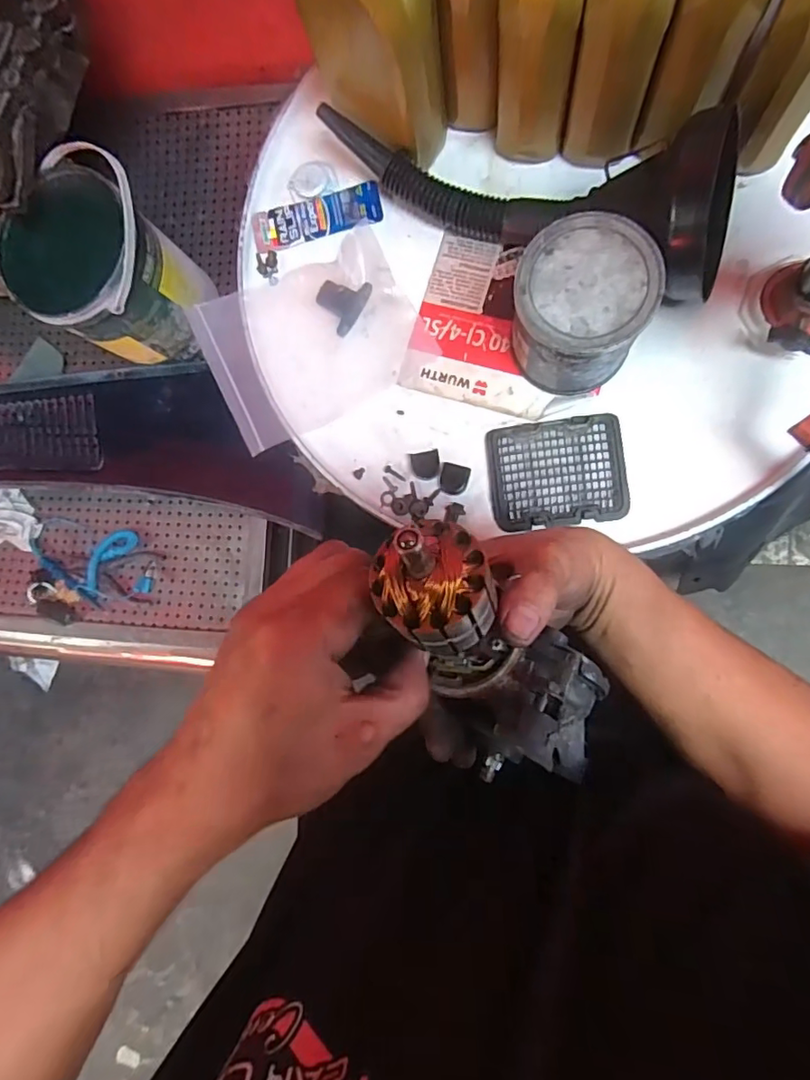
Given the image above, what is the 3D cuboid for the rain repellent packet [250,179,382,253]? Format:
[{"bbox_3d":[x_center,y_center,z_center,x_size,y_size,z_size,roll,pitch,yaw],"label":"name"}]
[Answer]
[{"bbox_3d":[-0.085,-0.310,0.531,0.125,0.010,0.042,-10,84,8],"label":"rain repellent packet"}]

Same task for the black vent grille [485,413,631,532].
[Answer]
[{"bbox_3d":[0.130,-0.058,0.473,0.111,0.007,0.088,-6,85,9],"label":"black vent grille"}]

